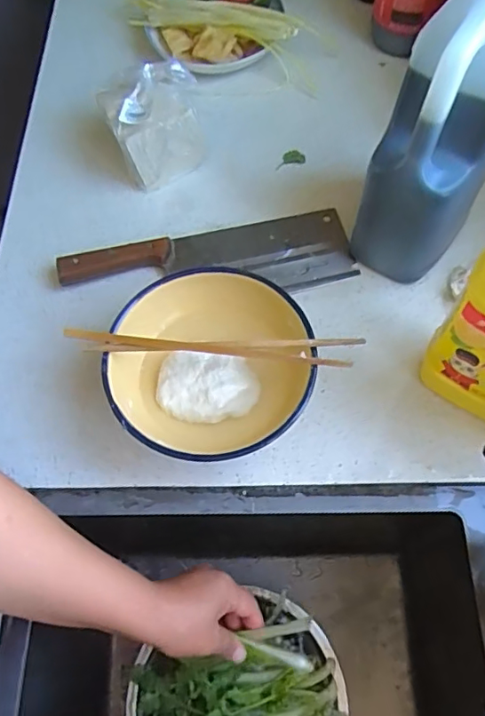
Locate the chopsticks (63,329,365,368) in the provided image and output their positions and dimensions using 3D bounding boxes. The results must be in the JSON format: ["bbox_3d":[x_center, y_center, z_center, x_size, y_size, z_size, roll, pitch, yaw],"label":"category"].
[{"bbox_3d":[-0.024,-0.010,0.447,0.236,0.012,0.023,2,64,5],"label":"chopsticks"}]

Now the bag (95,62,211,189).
[{"bbox_3d":[-0.093,-0.247,0.579,0.097,0.092,0.083,-20,65,-6],"label":"bag"}]

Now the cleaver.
[{"bbox_3d":[-0.036,-0.094,0.554,0.292,0.014,0.087,-11,64,-1],"label":"cleaver"}]

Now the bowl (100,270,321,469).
[{"bbox_3d":[-0.027,0.013,0.474,0.164,0.078,0.161,-2,64,3],"label":"bowl"}]

